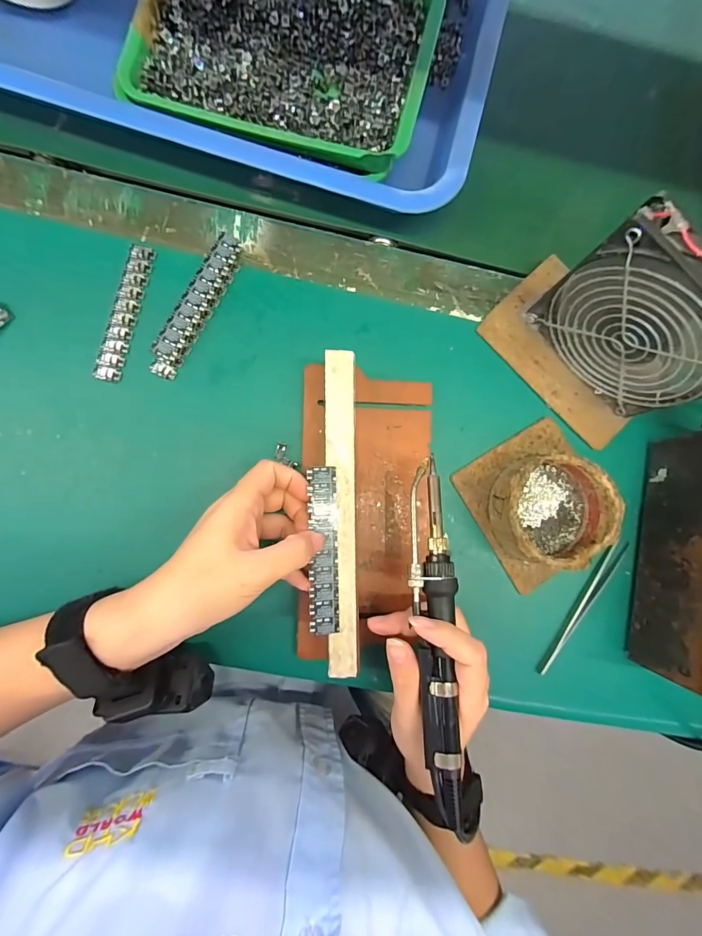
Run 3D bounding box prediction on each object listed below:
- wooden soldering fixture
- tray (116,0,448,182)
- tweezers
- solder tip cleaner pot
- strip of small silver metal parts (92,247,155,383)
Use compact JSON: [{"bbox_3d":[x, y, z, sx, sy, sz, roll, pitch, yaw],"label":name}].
[{"bbox_3d":[0.011,0.031,0.290,0.097,0.044,0.211,3,84,-4],"label":"wooden soldering fixture"},{"bbox_3d":[-0.048,-0.326,0.316,0.214,0.042,0.181,15,85,-3],"label":"tray"},{"bbox_3d":[0.184,0.109,0.319,0.014,0.004,0.123,39,84,0],"label":"tweezers"},{"bbox_3d":[0.150,0.031,0.303,0.083,0.040,0.079,0,86,-4],"label":"solder tip cleaner pot"},{"bbox_3d":[-0.172,-0.118,0.304,0.019,0.004,0.108,12,85,-3],"label":"strip of small silver metal parts"}]

